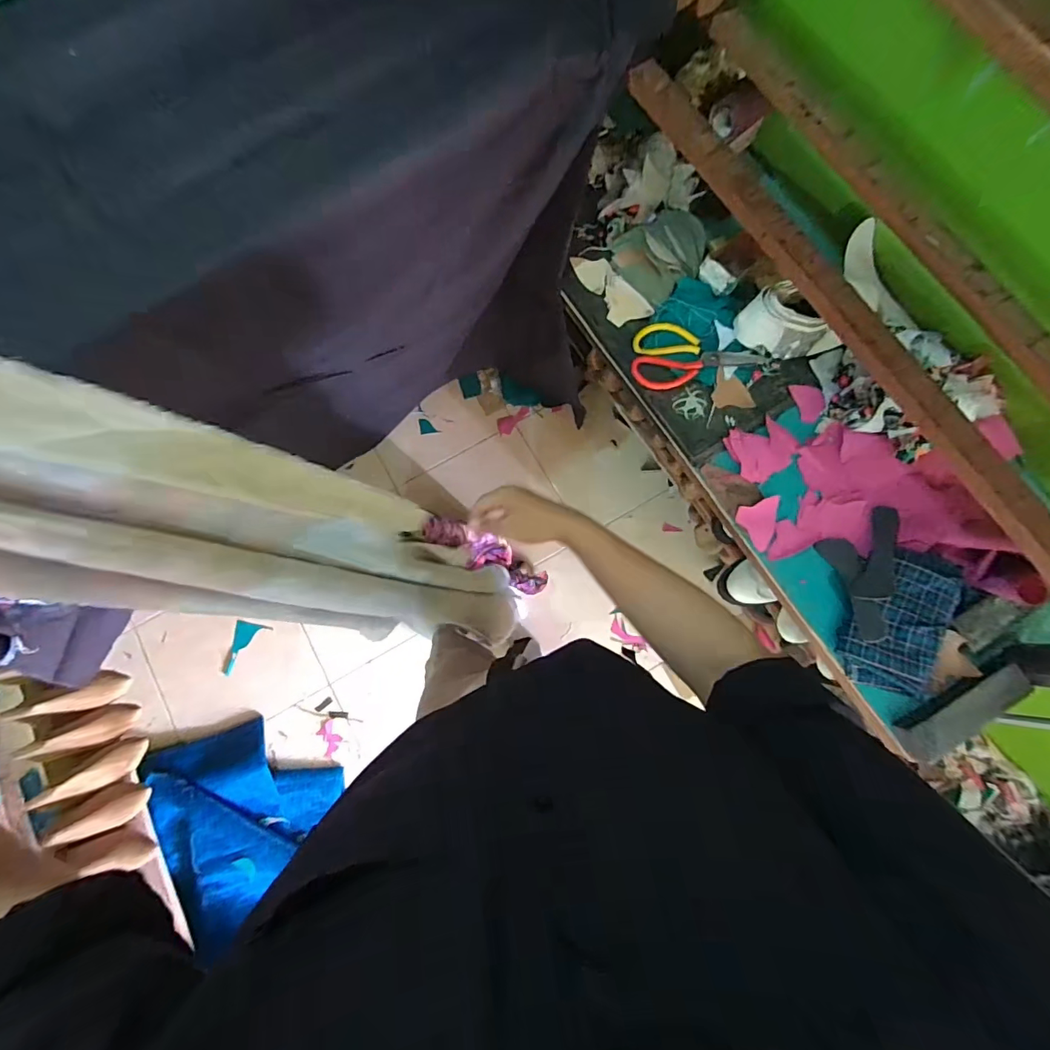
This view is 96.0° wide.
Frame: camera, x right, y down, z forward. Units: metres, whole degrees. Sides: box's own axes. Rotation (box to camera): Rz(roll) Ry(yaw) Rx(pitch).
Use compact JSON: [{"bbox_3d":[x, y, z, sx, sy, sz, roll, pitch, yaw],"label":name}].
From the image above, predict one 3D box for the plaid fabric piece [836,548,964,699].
[{"bbox_3d":[0.543,0.132,0.678,0.130,0.046,0.211,23,79,3],"label":"plaid fabric piece"}]

